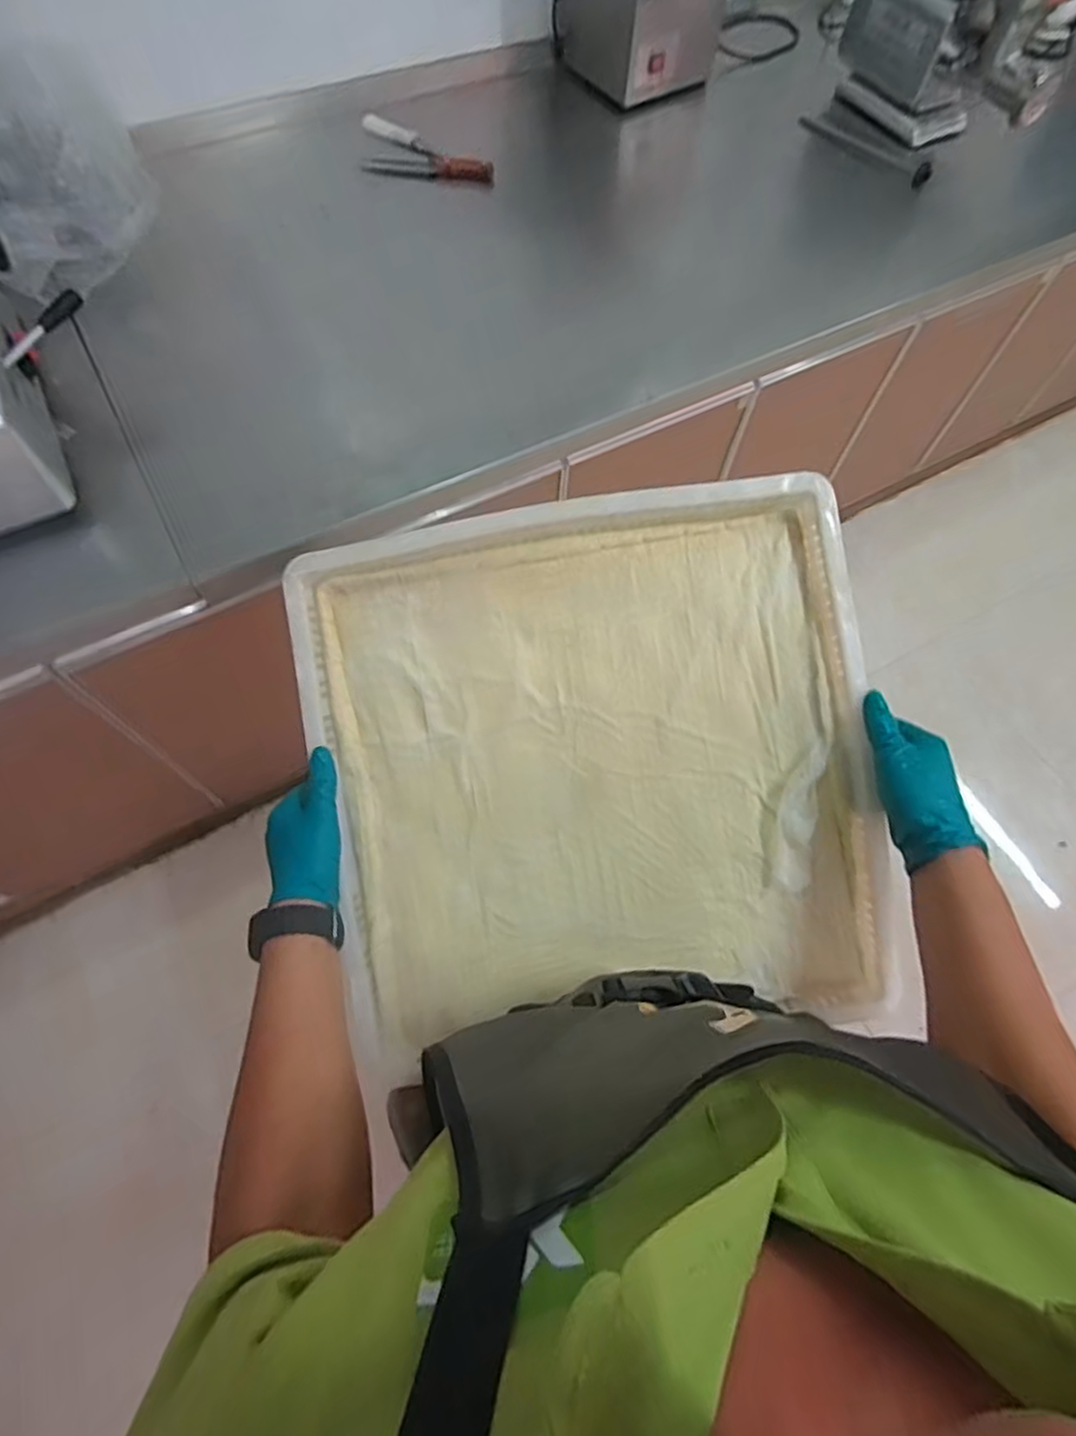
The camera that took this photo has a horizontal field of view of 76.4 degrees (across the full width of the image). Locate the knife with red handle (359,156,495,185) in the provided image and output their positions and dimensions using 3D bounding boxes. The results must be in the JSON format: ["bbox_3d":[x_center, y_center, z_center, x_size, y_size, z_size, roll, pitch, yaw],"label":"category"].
[{"bbox_3d":[-0.203,-1.023,1.269,0.238,0.026,0.029,6,65,0],"label":"knife with red handle"}]

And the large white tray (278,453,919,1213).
[{"bbox_3d":[0.050,0.053,0.606,0.467,0.044,0.468,-8,93,2],"label":"large white tray"}]

